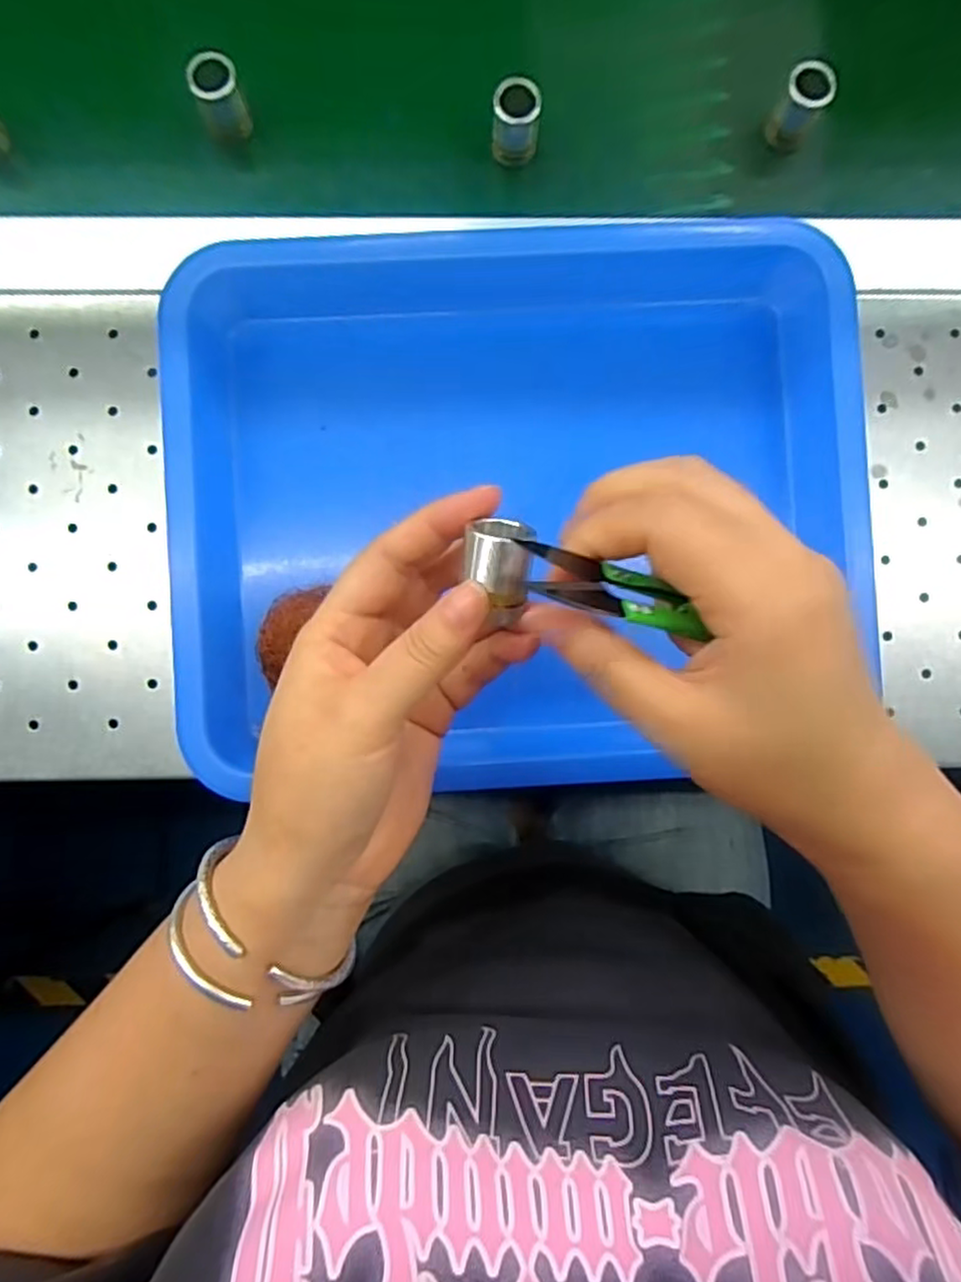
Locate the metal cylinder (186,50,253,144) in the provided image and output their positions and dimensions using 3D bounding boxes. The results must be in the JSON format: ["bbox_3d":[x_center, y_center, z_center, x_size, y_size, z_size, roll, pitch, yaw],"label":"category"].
[{"bbox_3d":[-0.130,-0.272,0.338,0.022,0.034,0.017,-21,87,-2],"label":"metal cylinder"}]

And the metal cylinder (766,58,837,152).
[{"bbox_3d":[0.164,-0.273,0.345,0.022,0.030,0.023,0,87,-1],"label":"metal cylinder"}]

